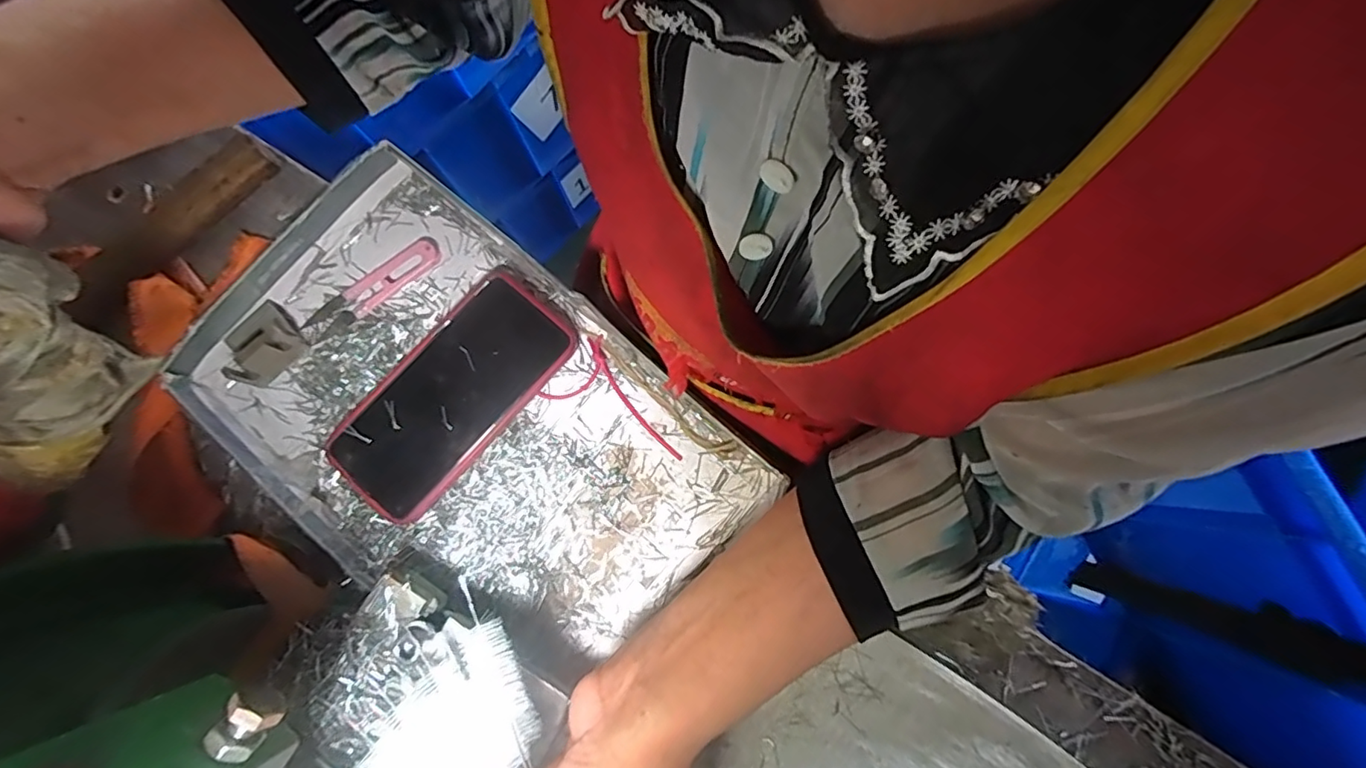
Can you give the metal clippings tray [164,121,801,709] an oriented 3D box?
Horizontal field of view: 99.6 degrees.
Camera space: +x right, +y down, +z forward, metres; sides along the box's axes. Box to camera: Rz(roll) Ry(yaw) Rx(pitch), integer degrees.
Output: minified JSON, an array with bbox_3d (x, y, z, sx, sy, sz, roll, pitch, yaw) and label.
[{"bbox_3d":[-0.139,0.024,0.367,0.337,0.029,0.209,41,82,8],"label":"metal clippings tray"}]

